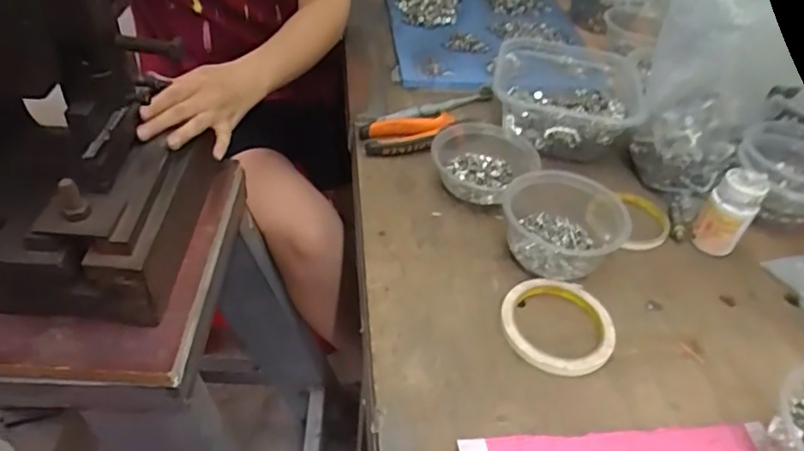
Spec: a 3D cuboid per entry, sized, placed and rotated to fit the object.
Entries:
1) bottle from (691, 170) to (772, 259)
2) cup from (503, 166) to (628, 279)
[{"bbox_3d":[0.329,-0.013,0.583,0.042,0.082,0.039,26,48,23],"label":"bottle"},{"bbox_3d":[0.157,-0.006,0.571,0.109,0.057,0.113,1,43,-1],"label":"cup"}]

